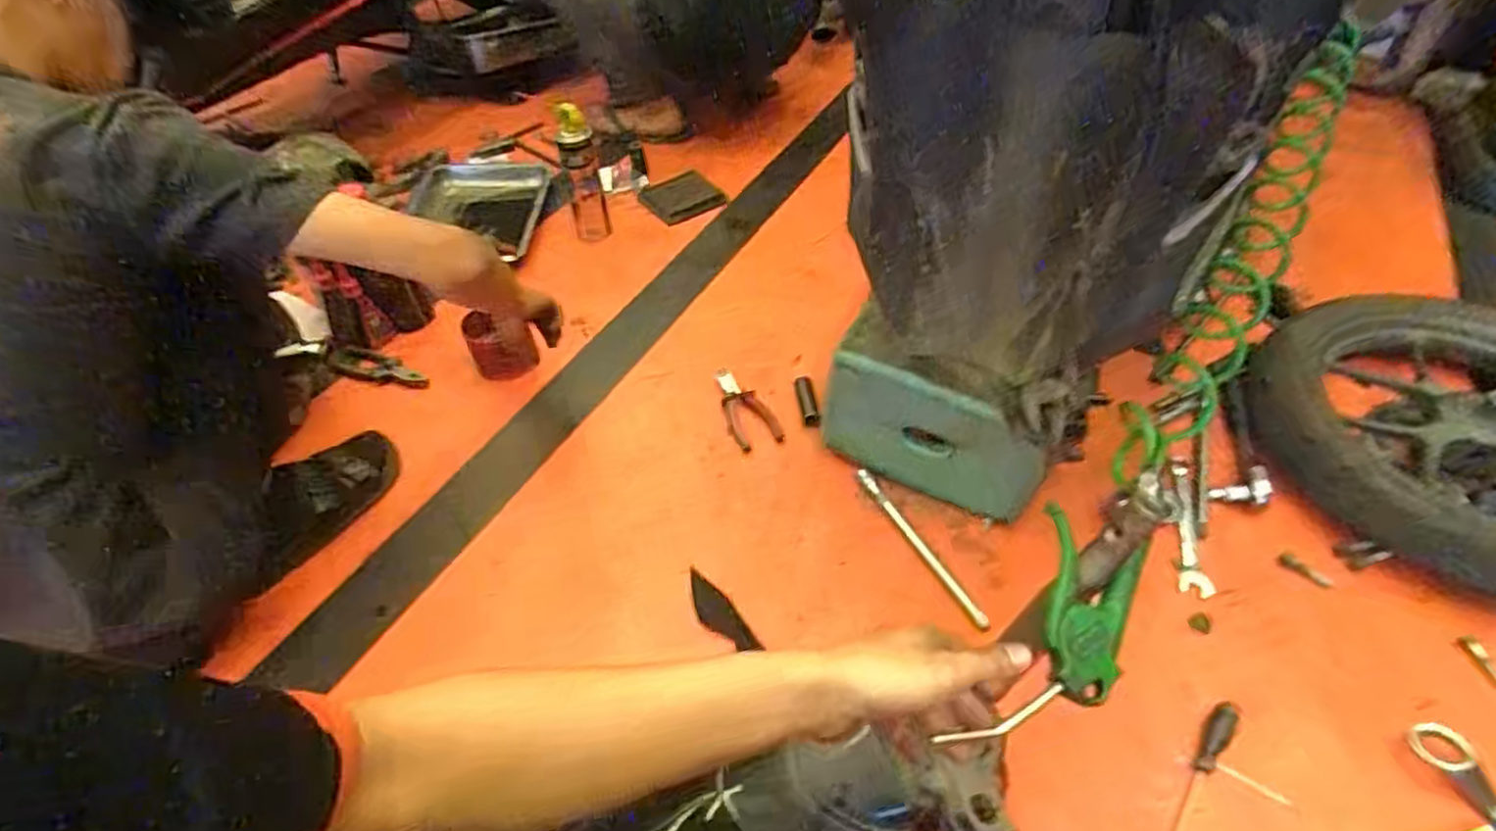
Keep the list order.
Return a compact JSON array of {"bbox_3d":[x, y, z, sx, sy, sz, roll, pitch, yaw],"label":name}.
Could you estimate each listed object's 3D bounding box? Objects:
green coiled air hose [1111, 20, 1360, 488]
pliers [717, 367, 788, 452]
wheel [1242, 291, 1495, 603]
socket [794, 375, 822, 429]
[{"bbox_3d":[0.535,-0.206,0.753,0.061,0.127,0.789,28,54,25],"label":"green coiled air hose"},{"bbox_3d":[-0.007,-0.009,1.040,0.060,0.022,0.154,-19,48,-15],"label":"pliers"},{"bbox_3d":[0.897,0.022,0.900,0.415,0.080,0.450,-1,46,1],"label":"wheel"},{"bbox_3d":[0.085,-0.017,1.038,0.023,0.018,0.095,-7,46,-4],"label":"socket"}]

